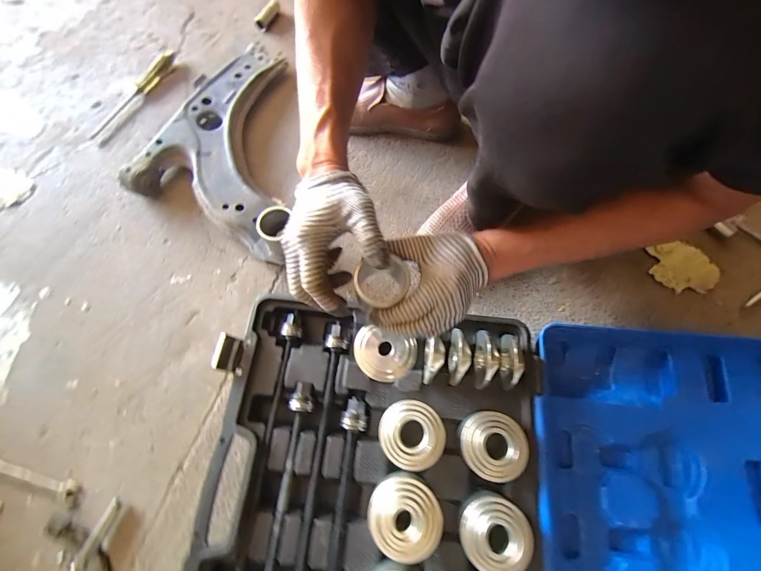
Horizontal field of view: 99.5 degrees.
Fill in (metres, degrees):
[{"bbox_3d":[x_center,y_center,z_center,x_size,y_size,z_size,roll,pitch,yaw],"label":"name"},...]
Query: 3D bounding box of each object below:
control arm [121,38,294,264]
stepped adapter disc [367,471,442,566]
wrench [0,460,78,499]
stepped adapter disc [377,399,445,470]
[{"bbox_3d":[-0.306,-0.258,0.596,0.286,0.077,0.490,-8,70,0],"label":"control arm"},{"bbox_3d":[0.027,0.263,0.366,0.077,0.044,0.081,-1,71,2],"label":"stepped adapter disc"},{"bbox_3d":[-0.499,0.258,0.441,0.176,0.017,0.021,13,71,7],"label":"wrench"},{"bbox_3d":[0.038,0.184,0.401,0.078,0.039,0.075,-1,71,2],"label":"stepped adapter disc"}]

